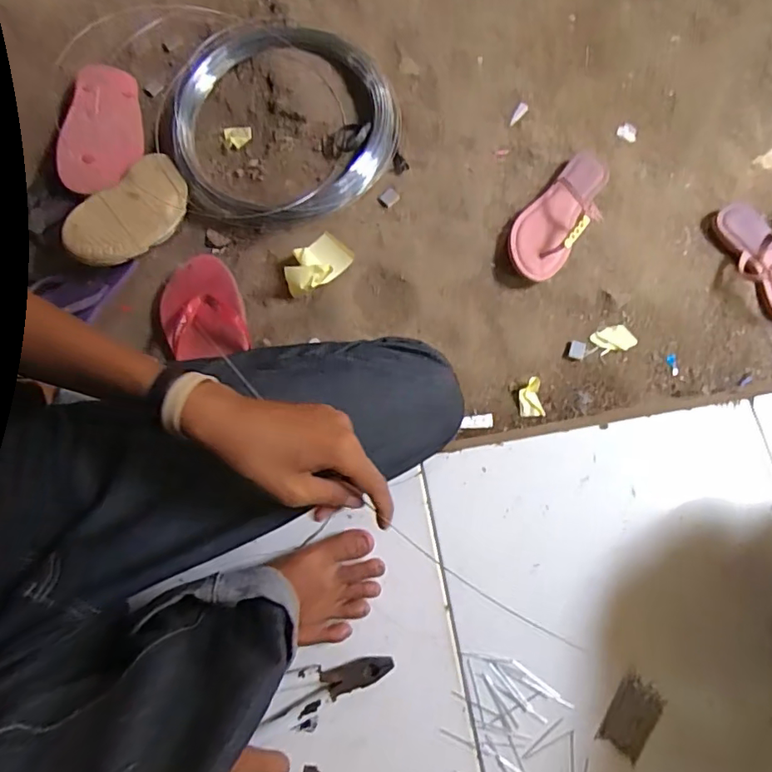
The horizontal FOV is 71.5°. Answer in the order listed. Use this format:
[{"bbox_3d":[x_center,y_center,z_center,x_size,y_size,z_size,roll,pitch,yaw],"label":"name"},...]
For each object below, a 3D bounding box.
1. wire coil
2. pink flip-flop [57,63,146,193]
[{"bbox_3d":[-0.155,-0.420,0.822,0.339,0.054,0.353,0,76,-1],"label":"wire coil"},{"bbox_3d":[-0.439,-0.407,0.833,0.117,0.032,0.260,-6,66,-1],"label":"pink flip-flop"}]

